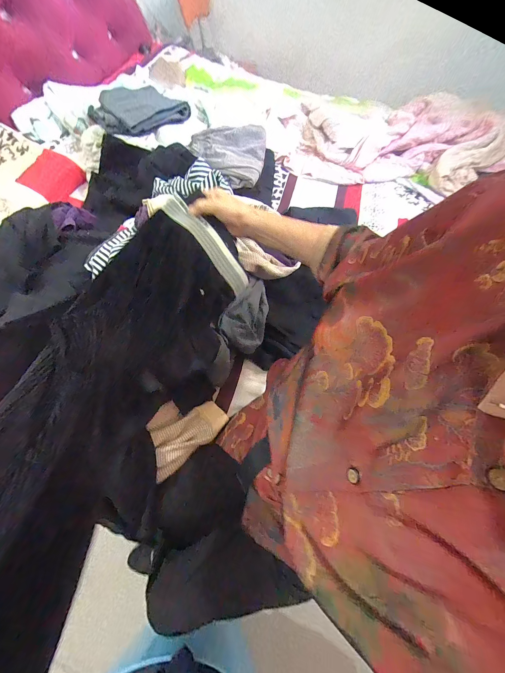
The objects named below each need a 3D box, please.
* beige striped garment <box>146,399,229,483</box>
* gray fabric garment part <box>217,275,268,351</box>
[{"bbox_3d":[-0.141,0.185,0.515,0.165,0.053,0.106,-34,70,-17],"label":"beige striped garment"},{"bbox_3d":[-0.008,-0.060,0.618,0.115,0.030,0.187,41,57,-26],"label":"gray fabric garment part"}]

